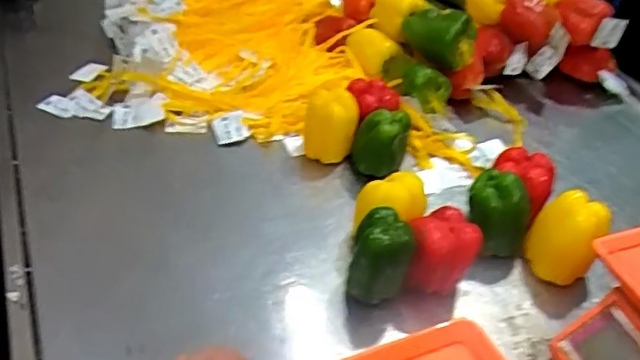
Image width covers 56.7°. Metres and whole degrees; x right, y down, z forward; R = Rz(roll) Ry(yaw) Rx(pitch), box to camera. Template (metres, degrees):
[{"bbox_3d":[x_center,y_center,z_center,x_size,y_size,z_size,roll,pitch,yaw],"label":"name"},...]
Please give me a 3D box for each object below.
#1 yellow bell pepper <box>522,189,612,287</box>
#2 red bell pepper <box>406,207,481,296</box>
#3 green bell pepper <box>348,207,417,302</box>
[{"bbox_3d":[0.306,0.071,0.742,0.081,0.109,0.070,25,44,23],"label":"yellow bell pepper"},{"bbox_3d":[0.143,0.090,0.712,0.079,0.096,0.066,3,40,-2],"label":"red bell pepper"},{"bbox_3d":[0.070,0.092,0.675,0.066,0.114,0.059,12,40,9],"label":"green bell pepper"}]

